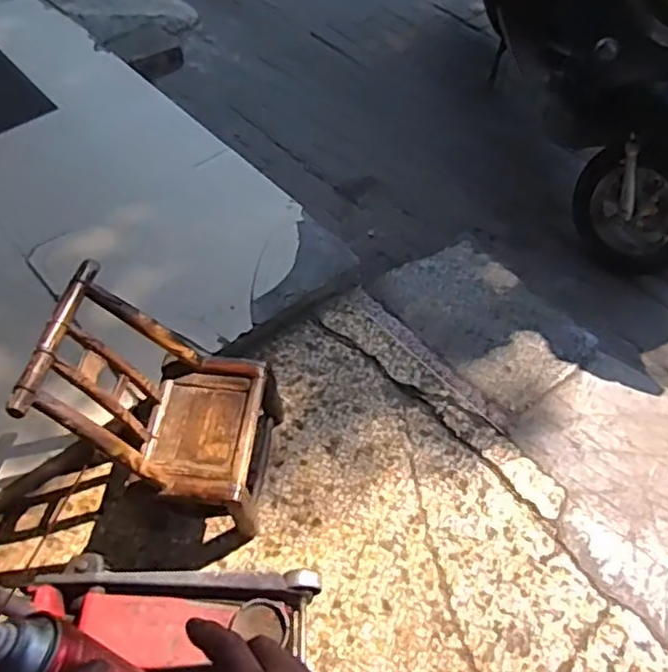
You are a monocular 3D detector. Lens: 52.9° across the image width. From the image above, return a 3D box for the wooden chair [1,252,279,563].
[{"bbox_3d":[-0.330,0.152,1.355,0.363,0.465,0.338,8,54,6],"label":"wooden chair"}]

